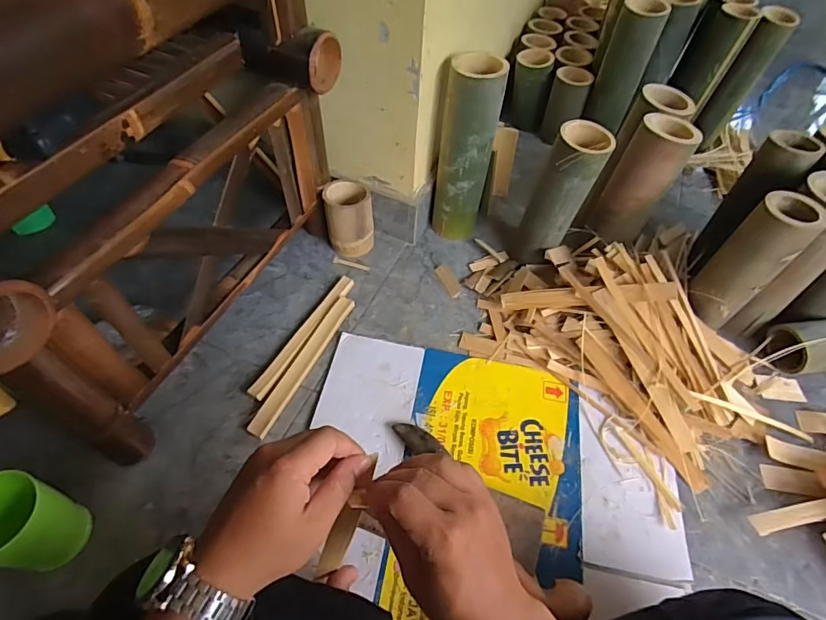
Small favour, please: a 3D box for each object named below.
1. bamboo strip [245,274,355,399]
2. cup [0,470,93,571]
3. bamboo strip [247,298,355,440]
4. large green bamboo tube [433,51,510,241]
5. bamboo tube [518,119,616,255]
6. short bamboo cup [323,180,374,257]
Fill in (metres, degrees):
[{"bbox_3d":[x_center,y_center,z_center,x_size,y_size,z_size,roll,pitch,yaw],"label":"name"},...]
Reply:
[{"bbox_3d":[-0.181,0.037,0.777,0.028,0.010,0.268,21,56,19],"label":"bamboo strip"},{"bbox_3d":[-0.450,0.248,0.534,0.088,0.126,0.083,2,54,-3],"label":"cup"},{"bbox_3d":[-0.172,0.081,0.740,0.030,0.011,0.268,22,55,12],"label":"bamboo strip"},{"bbox_3d":[0.095,-0.278,0.839,0.089,0.321,0.090,7,54,1],"label":"large green bamboo tube"},{"bbox_3d":[0.253,-0.195,0.792,0.091,0.238,0.088,23,56,13],"label":"bamboo tube"},{"bbox_3d":[-0.118,-0.168,0.869,0.089,0.123,0.081,-1,54,-4],"label":"short bamboo cup"}]

